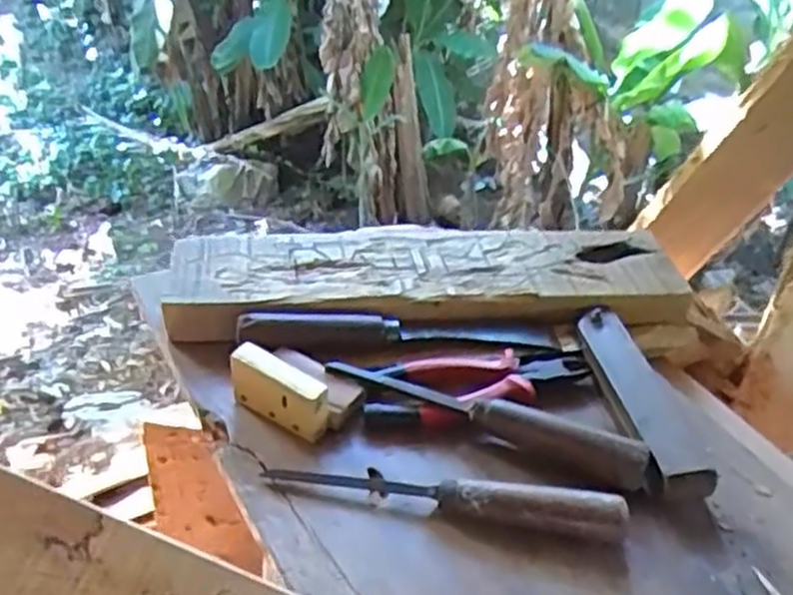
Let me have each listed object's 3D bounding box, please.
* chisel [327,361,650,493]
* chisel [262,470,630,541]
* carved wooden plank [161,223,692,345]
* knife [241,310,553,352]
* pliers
[{"bbox_3d":[0.062,0.088,0.571,0.237,0.032,0.027,16,38,14],"label":"chisel"},{"bbox_3d":[0.032,0.127,0.512,0.230,0.029,0.023,10,37,7],"label":"chisel"},{"bbox_3d":[0.030,-0.023,0.710,0.451,0.032,0.132,0,37,-7],"label":"carved wooden plank"},{"bbox_3d":[-0.003,0.028,0.643,0.250,0.018,0.034,0,37,-7],"label":"knife"},{"bbox_3d":[0.066,0.066,0.612,0.185,0.016,0.068,-5,38,-13],"label":"pliers"}]

